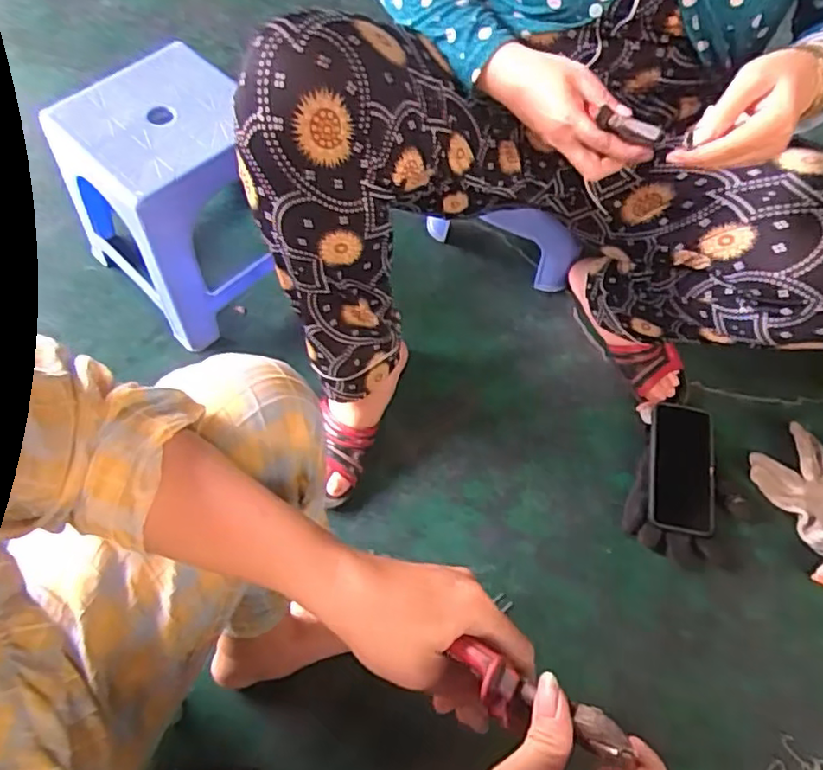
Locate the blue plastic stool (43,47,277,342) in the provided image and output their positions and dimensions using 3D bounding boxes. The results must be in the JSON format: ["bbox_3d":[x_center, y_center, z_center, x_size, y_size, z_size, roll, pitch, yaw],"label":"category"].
[{"bbox_3d":[-0.308,-0.255,0.846,0.230,0.226,0.219,41,65,17],"label":"blue plastic stool"}]

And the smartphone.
[{"bbox_3d":[0.359,0.108,0.838,0.079,0.012,0.172,7,67,12],"label":"smartphone"}]

